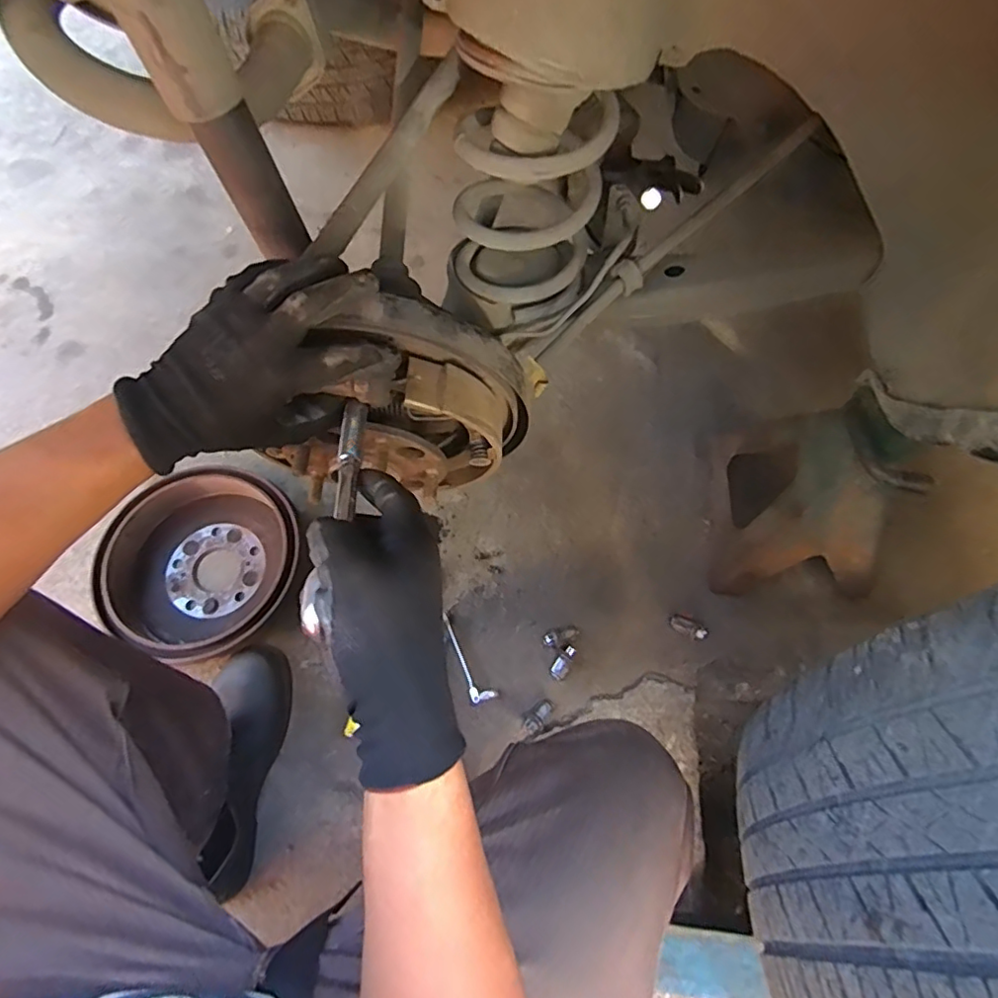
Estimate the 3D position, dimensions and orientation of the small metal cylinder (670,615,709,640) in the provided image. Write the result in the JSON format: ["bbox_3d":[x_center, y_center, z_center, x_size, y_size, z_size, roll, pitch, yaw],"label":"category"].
[{"bbox_3d":[0.261,0.179,0.786,0.051,0.019,0.023,23,68,31],"label":"small metal cylinder"}]

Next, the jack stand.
[{"bbox_3d":[0.410,-0.006,0.722,0.190,0.299,0.215,7,67,2],"label":"jack stand"}]

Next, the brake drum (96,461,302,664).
[{"bbox_3d":[-0.409,0.083,0.790,0.235,0.077,0.253,0,67,-1],"label":"brake drum"}]

